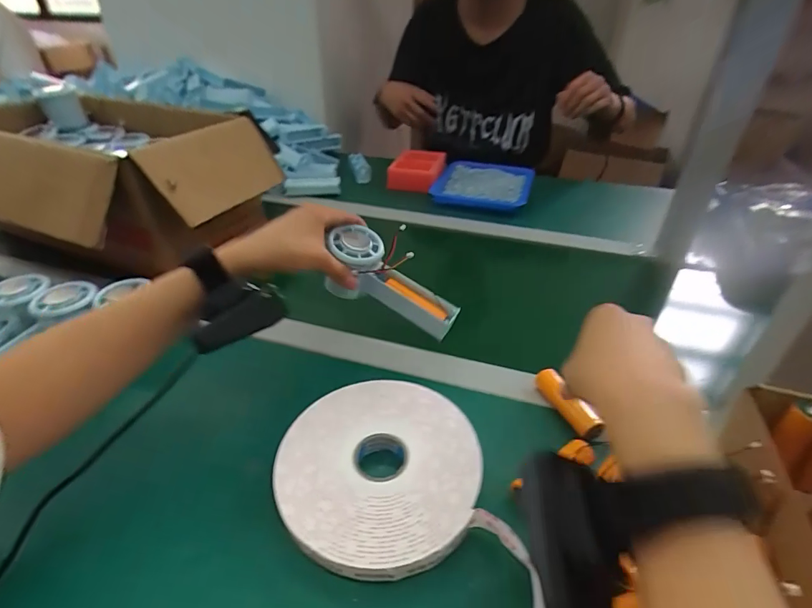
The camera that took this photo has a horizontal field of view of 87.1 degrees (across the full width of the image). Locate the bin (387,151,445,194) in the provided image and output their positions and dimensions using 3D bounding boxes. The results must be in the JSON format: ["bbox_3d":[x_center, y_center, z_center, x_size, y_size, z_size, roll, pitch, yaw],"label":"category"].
[{"bbox_3d":[0.024,-0.277,0.880,0.098,0.036,0.144,9,38,11],"label":"bin"}]

